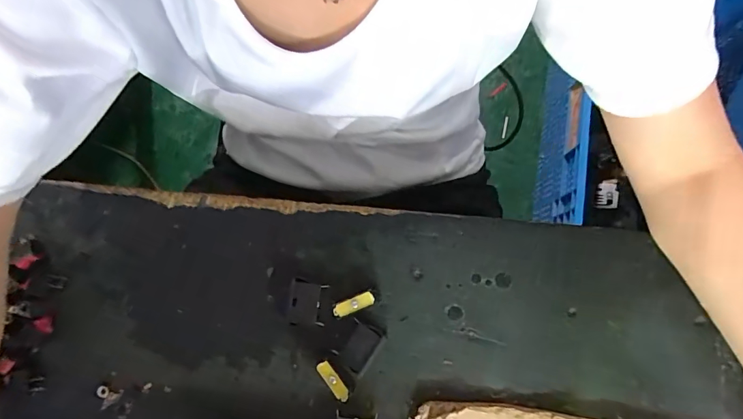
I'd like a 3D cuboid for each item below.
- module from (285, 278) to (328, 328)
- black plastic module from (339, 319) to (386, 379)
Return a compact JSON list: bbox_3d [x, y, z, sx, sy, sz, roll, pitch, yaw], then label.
[{"bbox_3d":[-0.049,0.070,0.316,0.027,0.010,0.032,7,81,4],"label":"module"},{"bbox_3d":[-0.008,0.104,0.314,0.025,0.015,0.034,28,83,7],"label":"black plastic module"}]

